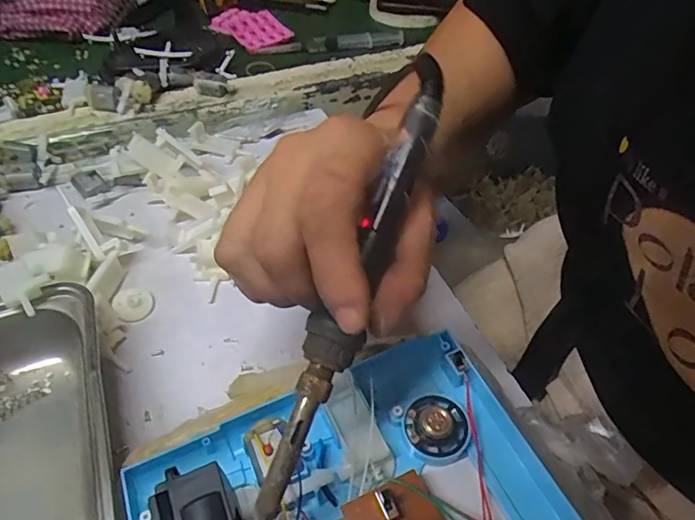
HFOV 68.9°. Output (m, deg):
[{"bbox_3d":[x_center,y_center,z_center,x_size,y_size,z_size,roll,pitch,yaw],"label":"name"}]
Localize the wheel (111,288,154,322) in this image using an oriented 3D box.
[{"bbox_3d":[-0.136,0.027,0.321,0.023,0.009,0.020,-33,57,-27],"label":"wheel"}]

